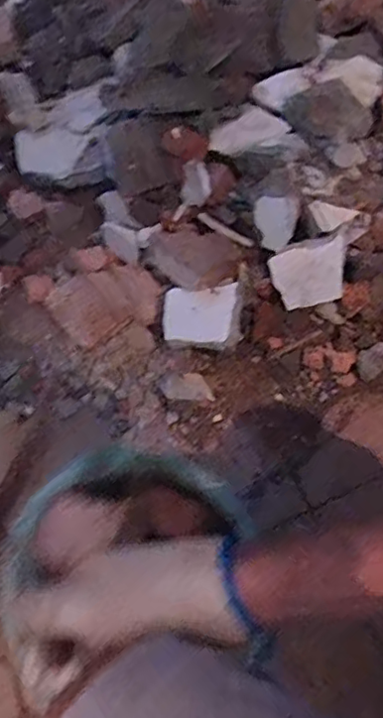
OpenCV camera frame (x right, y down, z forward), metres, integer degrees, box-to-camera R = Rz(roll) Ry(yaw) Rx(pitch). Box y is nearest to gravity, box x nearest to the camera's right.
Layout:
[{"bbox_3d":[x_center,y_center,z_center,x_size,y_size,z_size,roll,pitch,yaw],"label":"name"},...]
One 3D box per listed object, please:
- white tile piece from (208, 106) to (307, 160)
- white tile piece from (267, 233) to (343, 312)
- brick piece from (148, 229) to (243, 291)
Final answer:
[{"bbox_3d":[0.092,-0.302,0.801,0.121,0.018,0.078,29,85,28],"label":"white tile piece"},{"bbox_3d":[0.154,-0.110,0.768,0.096,0.006,0.079,-11,106,22],"label":"white tile piece"},{"bbox_3d":[-0.001,-0.136,0.762,0.121,0.050,0.091,23,68,11],"label":"brick piece"}]

